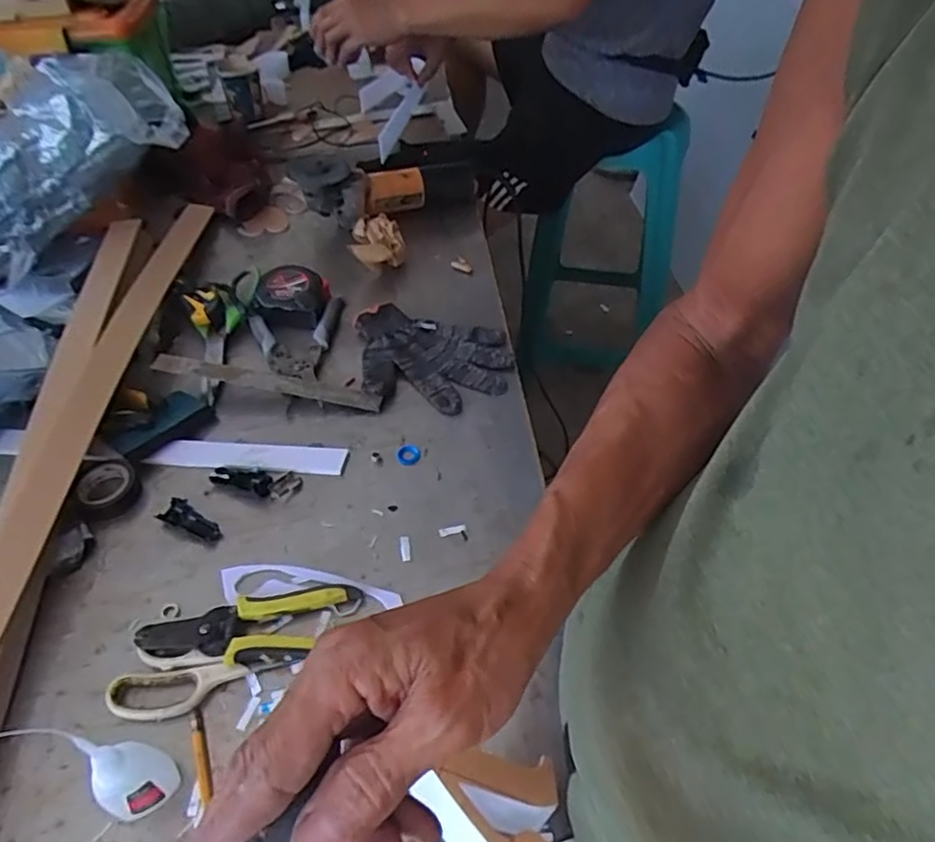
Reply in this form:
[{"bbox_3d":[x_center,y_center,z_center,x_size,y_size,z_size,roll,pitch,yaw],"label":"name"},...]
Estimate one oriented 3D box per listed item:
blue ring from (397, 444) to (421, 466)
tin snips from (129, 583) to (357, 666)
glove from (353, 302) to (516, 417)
[{"bbox_3d":[-0.060,0.034,0.657,0.025,0.004,0.025,-1,47,2],"label":"blue ring"},{"bbox_3d":[-0.176,0.170,0.522,0.170,0.020,0.061,-10,48,-7],"label":"tin snips"},{"bbox_3d":[-0.048,-0.073,0.742,0.190,0.024,0.146,11,49,13],"label":"glove"}]

